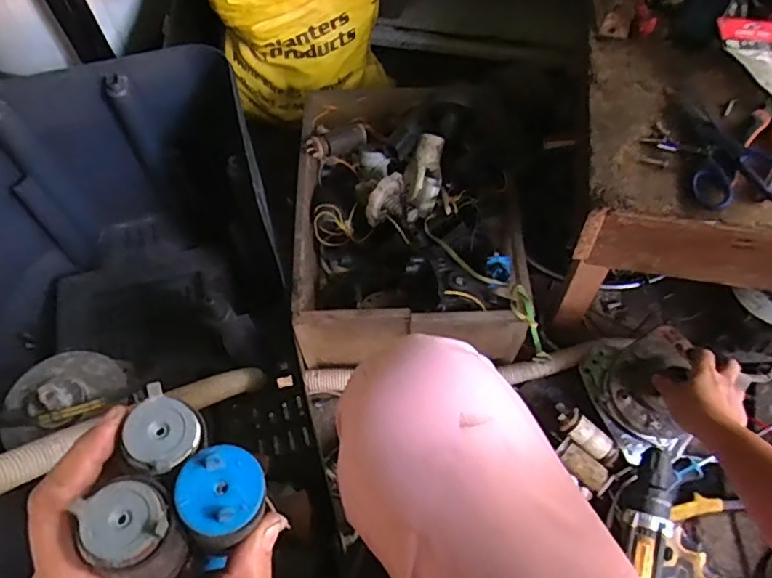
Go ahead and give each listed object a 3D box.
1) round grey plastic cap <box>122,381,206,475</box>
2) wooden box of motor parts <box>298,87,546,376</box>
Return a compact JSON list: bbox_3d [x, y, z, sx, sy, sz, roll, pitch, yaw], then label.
[{"bbox_3d":[-0.089,0.058,0.231,0.032,0.009,0.030,0,58,0],"label":"round grey plastic cap"},{"bbox_3d":[0.029,-0.095,0.872,0.302,0.172,0.398,-1,58,-1],"label":"wooden box of motor parts"}]

